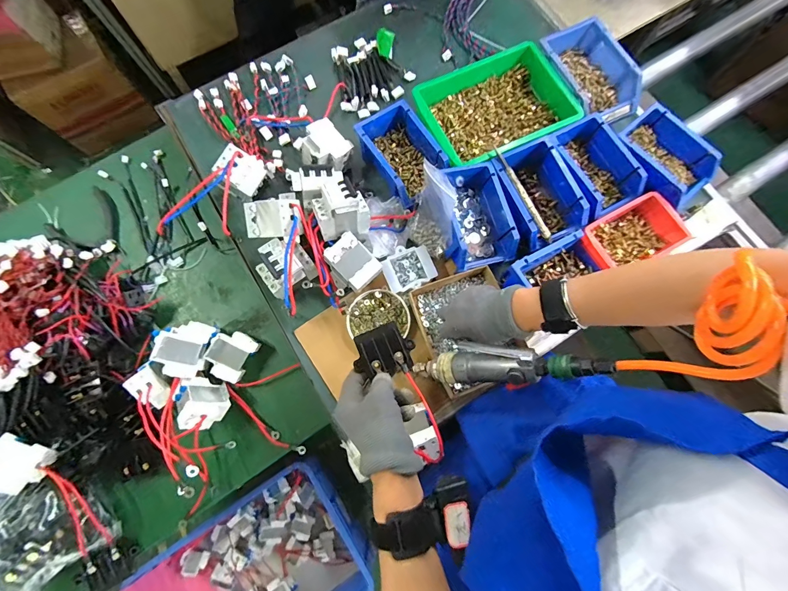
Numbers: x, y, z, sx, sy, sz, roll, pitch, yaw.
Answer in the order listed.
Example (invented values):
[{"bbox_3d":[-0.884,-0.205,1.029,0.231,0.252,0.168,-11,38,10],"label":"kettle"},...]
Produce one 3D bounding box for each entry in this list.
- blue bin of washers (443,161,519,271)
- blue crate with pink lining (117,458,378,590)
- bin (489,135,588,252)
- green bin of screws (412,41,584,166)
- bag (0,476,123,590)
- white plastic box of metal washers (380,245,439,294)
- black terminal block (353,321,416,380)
[{"bbox_3d":[0.126,-0.132,0.556,0.102,0.062,0.173,-14,78,-3],"label":"blue bin of washers"},{"bbox_3d":[-0.393,0.858,1.055,0.639,0.220,0.463,-34,79,-7],"label":"blue crate with pink lining"},{"bbox_3d":[0.234,-0.167,0.574,0.103,0.064,0.165,-24,78,-5],"label":"bin"},{"bbox_3d":[0.171,-0.329,0.626,0.251,0.072,0.194,-25,79,-6],"label":"green bin of screws"},{"bbox_3d":[-0.538,0.355,0.528,0.156,0.048,0.192,-39,80,-8],"label":"bag"},{"bbox_3d":[0.023,-0.043,0.562,0.077,0.023,0.070,-24,78,-6],"label":"white plastic box of metal washers"},{"bbox_3d":[-0.013,0.068,0.430,0.073,0.016,0.060,-22,78,-5],"label":"black terminal block"}]

